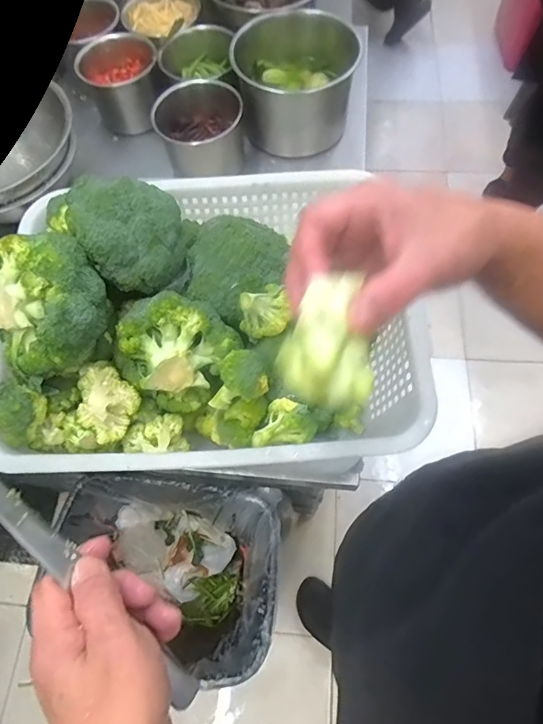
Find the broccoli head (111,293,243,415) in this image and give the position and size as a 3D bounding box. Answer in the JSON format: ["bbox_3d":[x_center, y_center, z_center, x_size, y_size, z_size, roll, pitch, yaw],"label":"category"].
[{"bbox_3d":[-0.084,-0.011,0.399,0.080,0.073,0.089,34,72,17],"label":"broccoli head"}]

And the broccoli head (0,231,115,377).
[{"bbox_3d":[-0.185,-0.048,0.359,0.096,0.067,0.095,-1,66,3],"label":"broccoli head"}]

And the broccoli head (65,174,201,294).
[{"bbox_3d":[-0.122,-0.121,0.405,0.095,0.073,0.091,-1,66,3],"label":"broccoli head"}]

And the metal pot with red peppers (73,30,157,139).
[{"bbox_3d":[-0.227,-0.432,0.685,0.108,0.093,0.114,-1,66,3],"label":"metal pot with red peppers"}]

